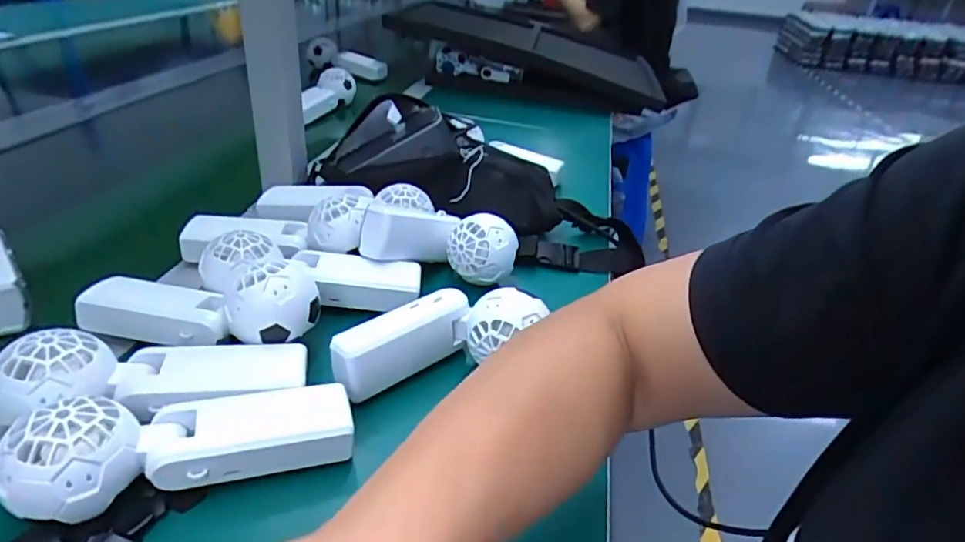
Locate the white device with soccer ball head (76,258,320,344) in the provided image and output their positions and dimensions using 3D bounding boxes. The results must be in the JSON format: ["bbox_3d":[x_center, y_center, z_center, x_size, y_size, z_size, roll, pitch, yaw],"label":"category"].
[{"bbox_3d":[-0.201,0.022,0.401,0.168,0.048,0.057,-2,30,11],"label":"white device with soccer ball head"}]

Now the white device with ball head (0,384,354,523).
[{"bbox_3d":[-0.159,0.093,0.312,0.164,0.059,0.049,-8,34,-21],"label":"white device with ball head"}]

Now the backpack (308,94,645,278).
[{"bbox_3d":[-0.018,-0.094,0.607,0.360,0.103,0.165,27,36,10],"label":"backpack"}]

